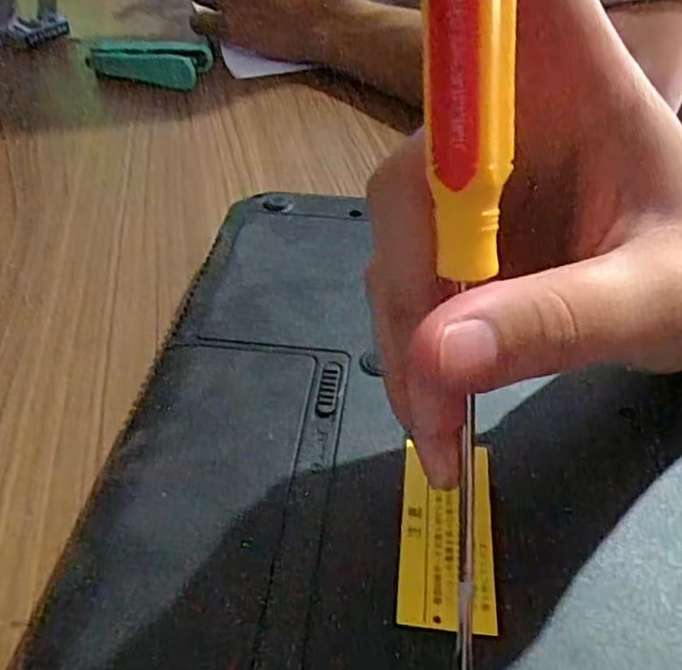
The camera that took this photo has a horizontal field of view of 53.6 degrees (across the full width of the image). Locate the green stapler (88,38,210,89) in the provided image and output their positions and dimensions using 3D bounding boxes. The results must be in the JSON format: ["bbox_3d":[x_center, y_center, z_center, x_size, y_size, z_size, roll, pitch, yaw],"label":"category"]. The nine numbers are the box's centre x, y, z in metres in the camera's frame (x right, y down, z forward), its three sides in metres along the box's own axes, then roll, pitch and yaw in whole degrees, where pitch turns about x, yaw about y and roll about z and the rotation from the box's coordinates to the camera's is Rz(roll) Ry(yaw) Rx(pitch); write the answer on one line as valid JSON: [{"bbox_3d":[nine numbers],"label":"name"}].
[{"bbox_3d":[-0.147,-0.210,0.520,0.100,0.027,0.026,13,44,13],"label":"green stapler"}]

